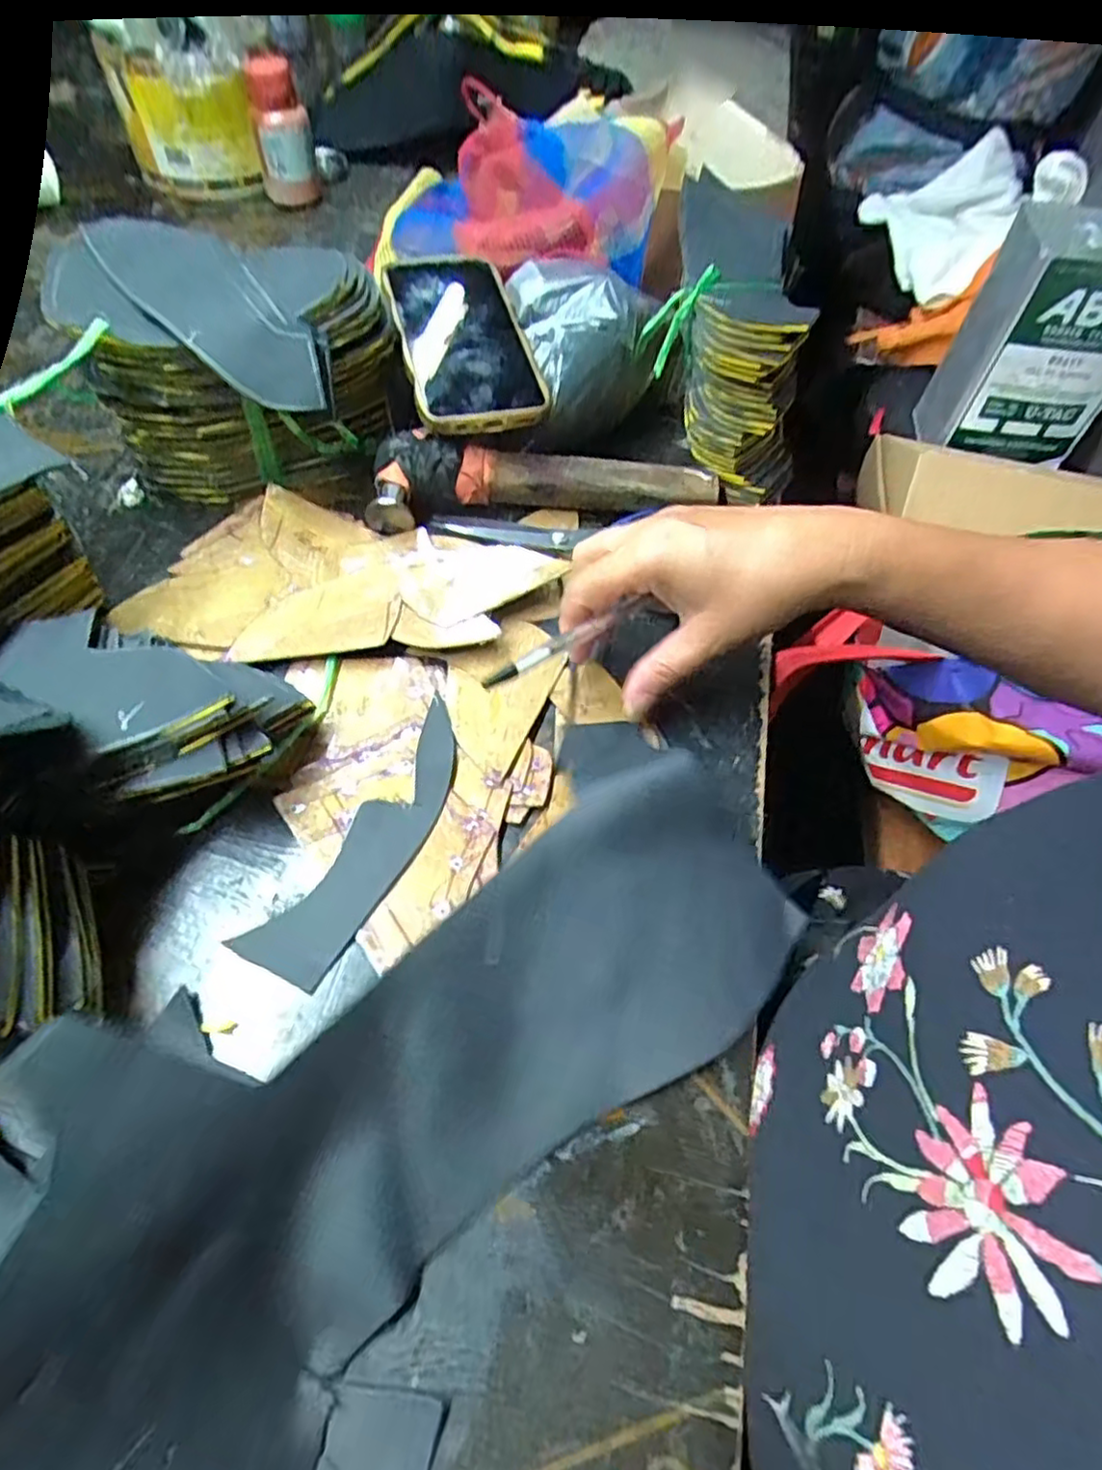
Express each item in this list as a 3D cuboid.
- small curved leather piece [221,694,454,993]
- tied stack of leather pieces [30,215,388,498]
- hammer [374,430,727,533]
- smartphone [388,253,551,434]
[{"bbox_3d":[-0.085,0.050,0.336,0.042,0.005,0.147,30,66,13],"label":"small curved leather piece"},{"bbox_3d":[-0.202,-0.229,0.434,0.177,0.095,0.129,15,60,5],"label":"tied stack of leather pieces"},{"bbox_3d":[-0.002,-0.163,0.443,0.218,0.030,0.058,0,59,-4],"label":"hammer"},{"bbox_3d":[-0.058,-0.263,0.461,0.082,0.016,0.171,-11,65,-14],"label":"smartphone"}]

